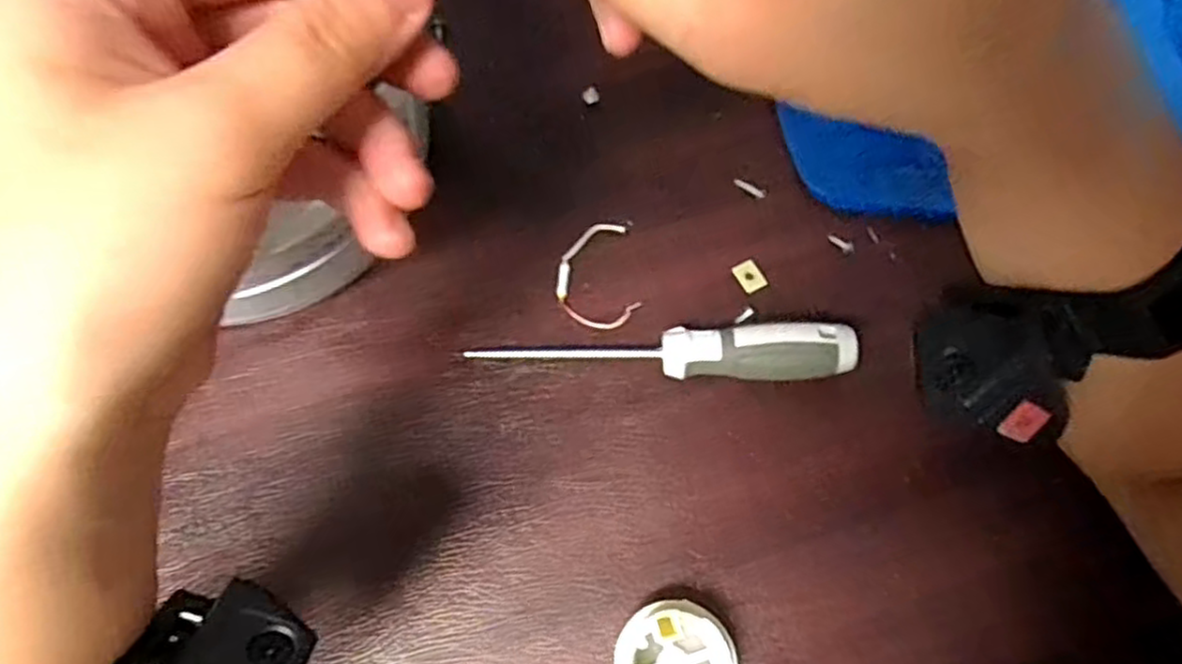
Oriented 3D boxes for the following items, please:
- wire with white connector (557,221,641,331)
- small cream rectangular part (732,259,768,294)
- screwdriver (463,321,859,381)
[{"bbox_3d":[0.003,-0.029,0.368,0.040,0.005,0.059,-6,70,0],"label":"wire with white connector"},{"bbox_3d":[0.080,-0.028,0.369,0.012,0.004,0.017,-26,71,-8],"label":"small cream rectangular part"},{"bbox_3d":[0.031,0.011,0.340,0.172,0.028,0.025,-1,70,1],"label":"screwdriver"}]

